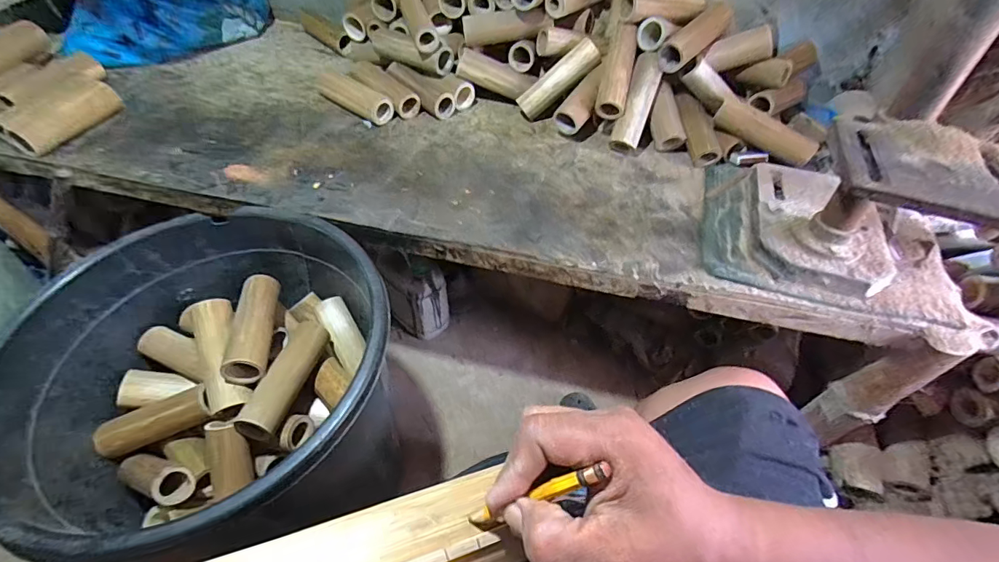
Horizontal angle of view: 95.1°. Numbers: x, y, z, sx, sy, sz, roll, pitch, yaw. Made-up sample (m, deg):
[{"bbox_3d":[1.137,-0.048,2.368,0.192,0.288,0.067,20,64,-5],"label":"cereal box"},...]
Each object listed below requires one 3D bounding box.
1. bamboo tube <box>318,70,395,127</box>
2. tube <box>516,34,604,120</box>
[{"bbox_3d":[-0.297,-0.377,0.929,0.187,0.057,0.052,33,55,24],"label":"bamboo tube"},{"bbox_3d":[0.117,-0.401,0.913,0.184,0.044,0.049,-39,51,14],"label":"tube"}]

